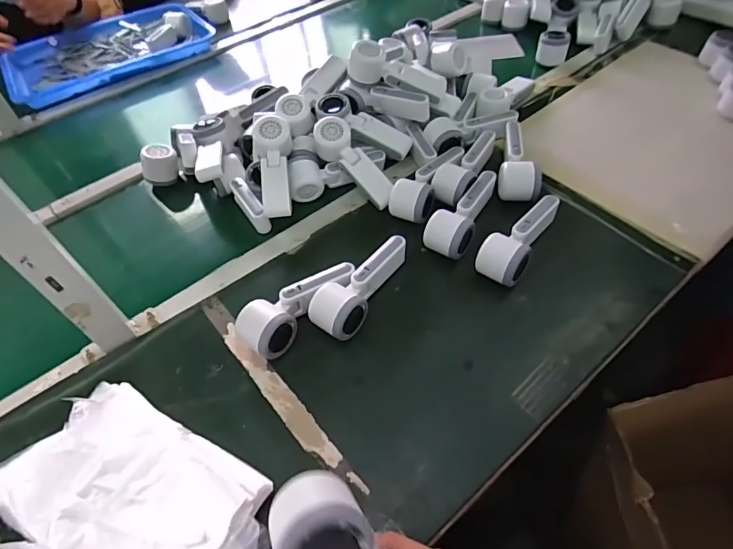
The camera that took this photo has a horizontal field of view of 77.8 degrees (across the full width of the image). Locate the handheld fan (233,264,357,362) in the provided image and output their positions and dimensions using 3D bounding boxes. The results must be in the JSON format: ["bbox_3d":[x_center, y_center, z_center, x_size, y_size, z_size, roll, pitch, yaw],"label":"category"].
[{"bbox_3d":[-0.085,0.037,0.576,0.063,0.054,0.165,36,63,28],"label":"handheld fan"}]

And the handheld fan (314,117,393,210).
[{"bbox_3d":[-0.019,-0.173,0.716,0.055,0.054,0.168,-39,86,-21],"label":"handheld fan"}]

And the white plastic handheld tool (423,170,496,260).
[{"bbox_3d":[0.142,-0.094,0.650,0.058,0.045,0.165,27,58,24],"label":"white plastic handheld tool"}]

